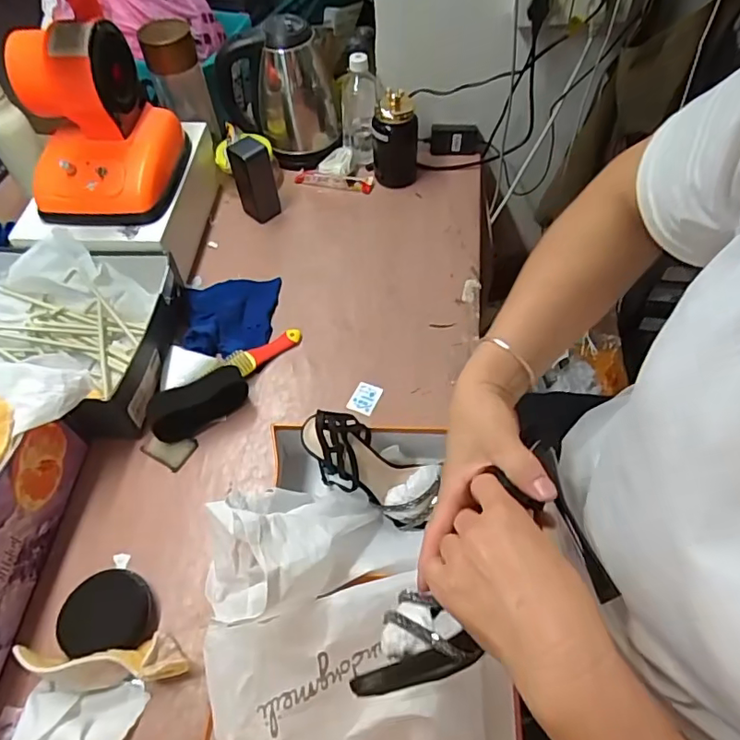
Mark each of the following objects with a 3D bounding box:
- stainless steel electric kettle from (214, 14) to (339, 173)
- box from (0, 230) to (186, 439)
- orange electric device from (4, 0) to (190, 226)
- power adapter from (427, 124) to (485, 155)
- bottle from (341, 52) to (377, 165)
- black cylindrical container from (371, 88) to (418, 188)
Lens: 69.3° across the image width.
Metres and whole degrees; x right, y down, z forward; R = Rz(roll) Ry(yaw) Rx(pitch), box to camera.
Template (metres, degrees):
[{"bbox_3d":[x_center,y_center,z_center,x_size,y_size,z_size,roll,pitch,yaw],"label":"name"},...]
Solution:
[{"bbox_3d":[-0.157,-0.499,0.960,0.199,0.218,0.135,5,56,5],"label":"stainless steel electric kettle"},{"bbox_3d":[-0.445,-0.055,0.743,0.328,0.114,0.254,6,56,6],"label":"box"},{"bbox_3d":[-0.388,-0.352,0.746,0.169,0.202,0.211,2,56,3],"label":"orange electric device"},{"bbox_3d":[0.164,-0.435,1.013,0.101,0.053,0.031,-2,56,0],"label":"power adapter"},{"bbox_3d":[-0.018,-0.469,0.948,0.068,0.154,0.068,-3,56,-1],"label":"bottle"},{"bbox_3d":[0.044,-0.411,0.936,0.077,0.155,0.078,-3,56,-1],"label":"black cylindrical container"}]

